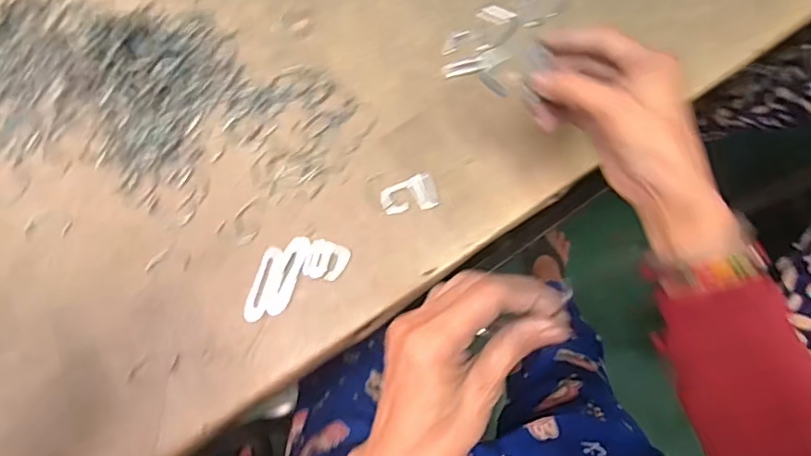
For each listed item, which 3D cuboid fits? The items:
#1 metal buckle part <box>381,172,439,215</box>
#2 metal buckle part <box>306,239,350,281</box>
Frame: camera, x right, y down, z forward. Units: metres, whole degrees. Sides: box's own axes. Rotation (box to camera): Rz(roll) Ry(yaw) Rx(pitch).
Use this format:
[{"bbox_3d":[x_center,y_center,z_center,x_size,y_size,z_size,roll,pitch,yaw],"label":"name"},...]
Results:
[{"bbox_3d":[0.003,-0.027,0.452,0.045,0.005,0.027,-15,75,-5],"label":"metal buckle part"},{"bbox_3d":[-0.060,0.026,0.435,0.031,0.004,0.030,12,74,3],"label":"metal buckle part"}]

